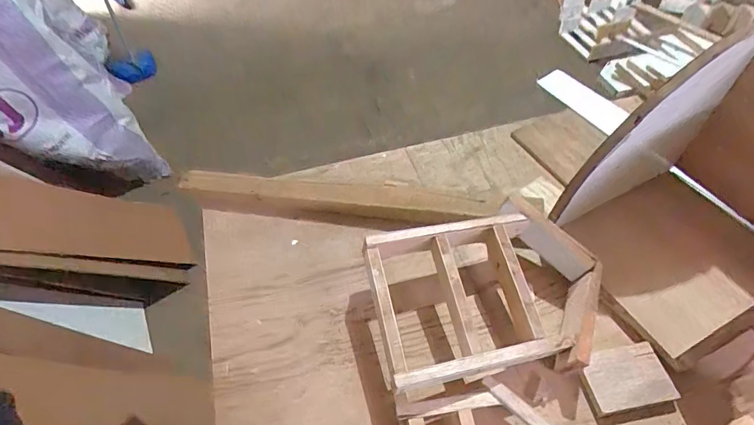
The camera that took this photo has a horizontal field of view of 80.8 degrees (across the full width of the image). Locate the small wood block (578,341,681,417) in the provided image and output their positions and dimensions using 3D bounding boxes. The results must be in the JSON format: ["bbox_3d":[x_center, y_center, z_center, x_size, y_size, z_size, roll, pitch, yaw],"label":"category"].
[{"bbox_3d":[0.349,0.233,0.626,0.114,0.016,0.080,-10,51,-5],"label":"small wood block"}]

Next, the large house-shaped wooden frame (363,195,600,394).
[{"bbox_3d":[0.168,0.117,0.663,0.344,0.104,0.262,-13,52,-7],"label":"large house-shaped wooden frame"}]

